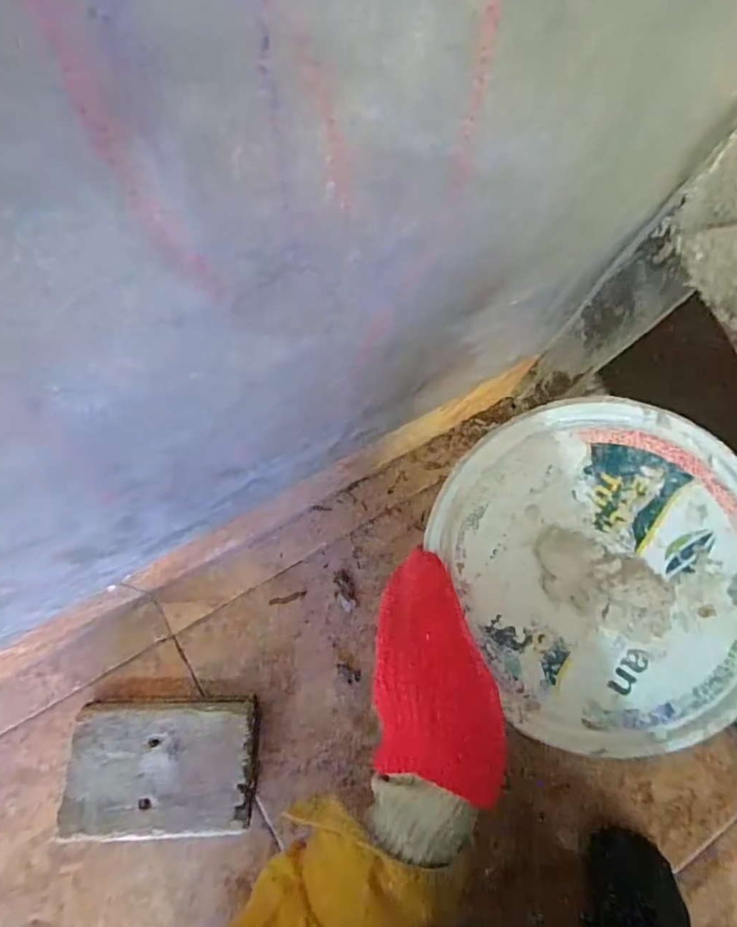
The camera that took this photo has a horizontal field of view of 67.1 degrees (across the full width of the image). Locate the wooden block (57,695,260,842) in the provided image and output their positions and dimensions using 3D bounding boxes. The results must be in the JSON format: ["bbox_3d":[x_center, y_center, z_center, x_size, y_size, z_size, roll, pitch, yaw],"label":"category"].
[{"bbox_3d":[-0.157,0.236,0.436,0.131,0.052,0.092,-1,73,-2],"label":"wooden block"}]

